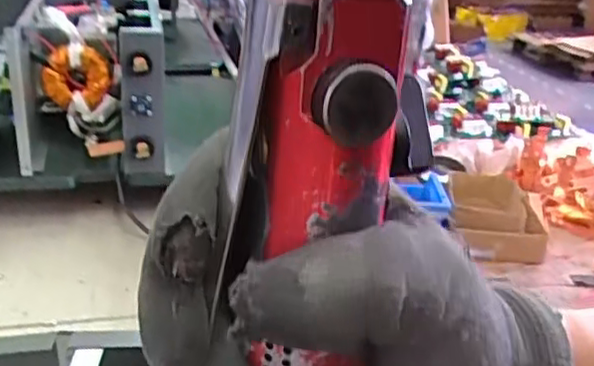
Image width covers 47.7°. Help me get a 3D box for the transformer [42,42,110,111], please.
[{"bbox_3d":[-0.363,-0.176,1.104,0.103,0.108,0.033,-3,25,-14],"label":"transformer"}]

